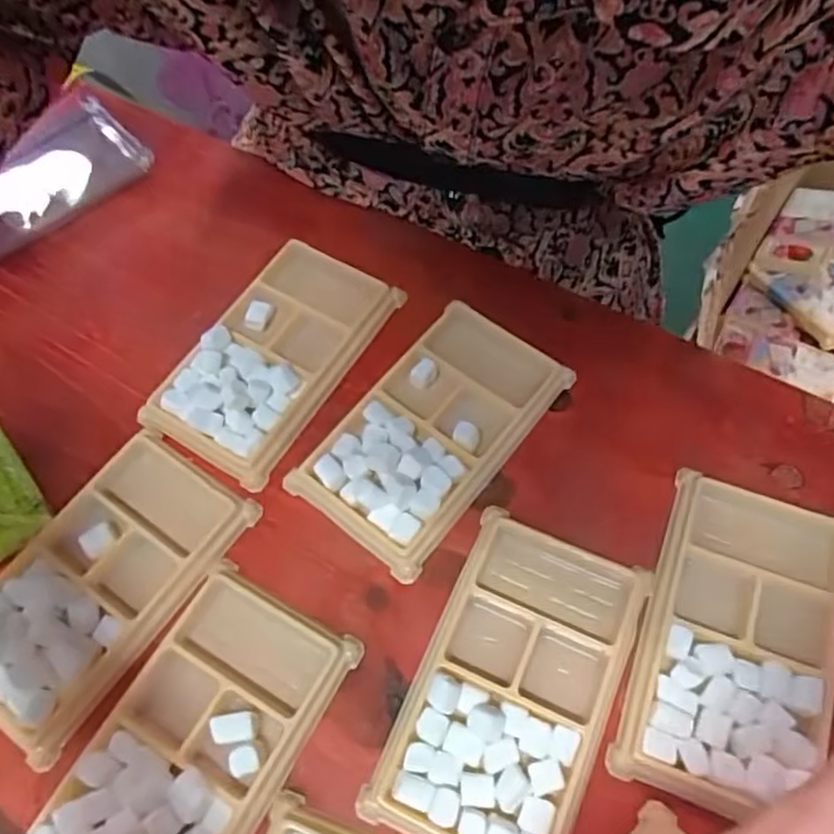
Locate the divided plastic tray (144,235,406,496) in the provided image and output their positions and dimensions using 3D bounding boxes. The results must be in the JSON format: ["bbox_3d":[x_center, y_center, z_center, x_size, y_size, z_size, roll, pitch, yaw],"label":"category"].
[{"bbox_3d":[-0.075,-0.036,0.360,0.073,0.015,0.132,28,68,16],"label":"divided plastic tray"}]

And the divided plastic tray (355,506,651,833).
[{"bbox_3d":[0.040,0.110,0.282,0.076,0.010,0.135,21,67,13],"label":"divided plastic tray"}]

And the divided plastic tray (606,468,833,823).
[{"bbox_3d":[0.136,0.092,0.289,0.073,0.014,0.135,19,66,12],"label":"divided plastic tray"}]

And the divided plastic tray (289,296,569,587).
[{"bbox_3d":[0.009,0.004,0.338,0.074,0.013,0.134,35,70,18],"label":"divided plastic tray"}]

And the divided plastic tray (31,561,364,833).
[{"bbox_3d":[-0.091,0.132,0.278,0.078,0.014,0.128,27,68,16],"label":"divided plastic tray"}]

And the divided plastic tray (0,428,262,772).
[{"bbox_3d":[-0.146,0.072,0.309,0.074,0.013,0.132,32,70,17],"label":"divided plastic tray"}]

